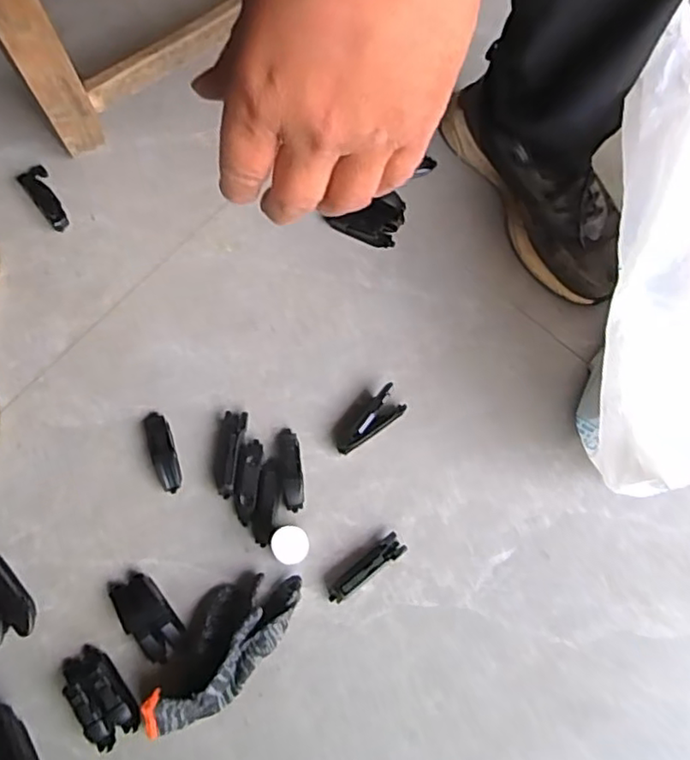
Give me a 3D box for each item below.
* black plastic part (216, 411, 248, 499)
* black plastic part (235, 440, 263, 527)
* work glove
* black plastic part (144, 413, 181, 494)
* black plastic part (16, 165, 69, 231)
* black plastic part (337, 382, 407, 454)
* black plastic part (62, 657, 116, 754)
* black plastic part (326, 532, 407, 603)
[{"bbox_3d":[-0.115,0.071,0.605,0.024,0.023,0.083,8,71,0],"label":"black plastic part"},{"bbox_3d":[-0.094,0.099,0.600,0.021,0.018,0.080,4,71,-1],"label":"black plastic part"},{"bbox_3d":[-0.111,0.235,0.540,0.075,0.057,0.172,41,74,11],"label":"work glove"},{"bbox_3d":[-0.180,0.070,0.607,0.024,0.017,0.082,-16,73,-8],"label":"black plastic part"},{"bbox_3d":[-0.330,-0.202,0.680,0.030,0.019,0.086,-34,76,-13],"label":"black plastic part"},{"bbox_3d":[0.020,0.038,0.624,0.079,0.030,0.037,-35,76,-13],"label":"black plastic part"},{"bbox_3d":[-0.224,0.281,0.535,0.024,0.022,0.083,-29,75,-11],"label":"black plastic part"},{"bbox_3d":[0.020,0.180,0.588,0.083,0.017,0.021,-36,76,-13],"label":"black plastic part"}]

